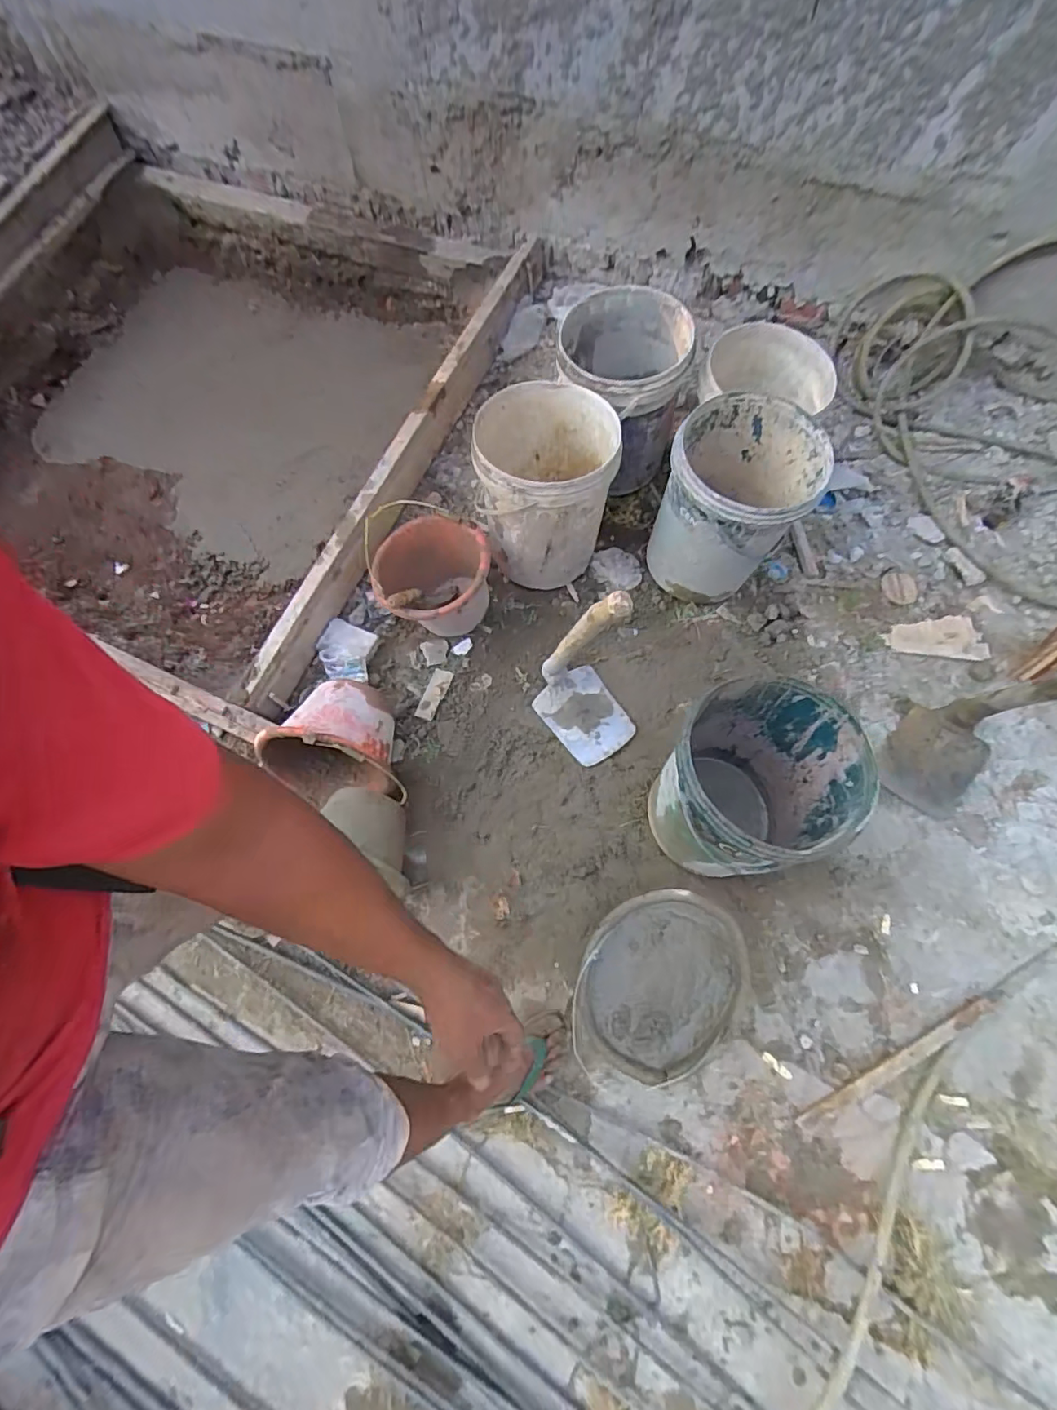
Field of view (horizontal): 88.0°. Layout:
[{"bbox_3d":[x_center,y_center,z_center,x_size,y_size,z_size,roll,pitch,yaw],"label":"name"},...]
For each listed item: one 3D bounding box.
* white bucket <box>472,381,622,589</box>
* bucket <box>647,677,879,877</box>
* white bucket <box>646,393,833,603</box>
[{"bbox_3d":[0.040,-0.518,1.306,0.299,0.340,0.327,0,70,1],"label":"white bucket"},{"bbox_3d":[0.414,0.170,1.083,0.286,0.434,0.311,0,70,1],"label":"bucket"},{"bbox_3d":[0.459,-0.454,1.262,0.286,0.360,0.301,0,70,1],"label":"white bucket"}]

